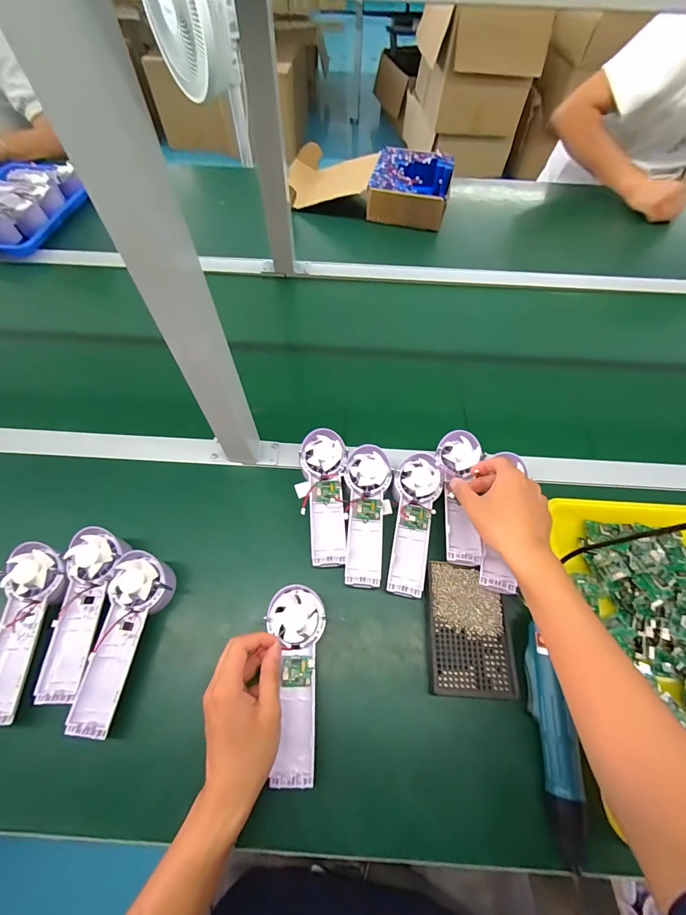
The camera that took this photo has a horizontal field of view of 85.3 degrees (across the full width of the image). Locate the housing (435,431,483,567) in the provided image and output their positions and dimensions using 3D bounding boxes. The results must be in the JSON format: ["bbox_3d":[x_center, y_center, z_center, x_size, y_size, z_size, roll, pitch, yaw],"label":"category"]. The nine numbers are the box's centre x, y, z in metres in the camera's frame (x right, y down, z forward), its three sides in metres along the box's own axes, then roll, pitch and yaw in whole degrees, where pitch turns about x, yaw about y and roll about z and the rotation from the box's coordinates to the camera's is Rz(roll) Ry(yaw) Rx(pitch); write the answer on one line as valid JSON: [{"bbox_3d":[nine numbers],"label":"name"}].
[{"bbox_3d":[0.151,0.046,0.480,0.053,0.022,0.178,5,64,2],"label":"housing"}]

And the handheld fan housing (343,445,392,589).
[{"bbox_3d":[0.026,0.070,0.471,0.060,0.026,0.175,8,62,4],"label":"handheld fan housing"}]

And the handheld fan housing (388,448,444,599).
[{"bbox_3d":[0.086,0.077,0.469,0.060,0.025,0.178,14,62,7],"label":"handheld fan housing"}]

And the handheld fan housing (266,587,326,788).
[{"bbox_3d":[-0.049,0.227,0.385,0.059,0.023,0.173,-1,68,-2],"label":"handheld fan housing"}]

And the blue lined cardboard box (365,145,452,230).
[{"bbox_3d":[0.151,-0.607,0.844,0.176,0.064,0.215,13,62,6],"label":"blue lined cardboard box"}]

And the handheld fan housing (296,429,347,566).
[{"bbox_3d":[-0.027,0.049,0.483,0.063,0.032,0.174,-2,61,-2],"label":"handheld fan housing"}]

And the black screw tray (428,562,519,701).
[{"bbox_3d":[0.143,0.194,0.424,0.087,0.013,0.136,5,61,2],"label":"black screw tray"}]

